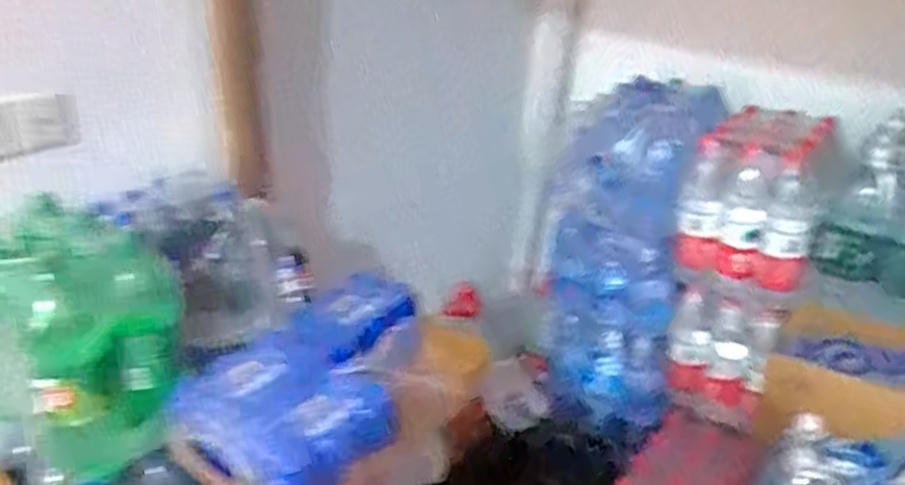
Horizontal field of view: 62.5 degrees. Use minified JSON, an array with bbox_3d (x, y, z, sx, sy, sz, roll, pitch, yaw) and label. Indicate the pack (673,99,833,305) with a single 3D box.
[{"bbox_3d":[0.611,-0.086,1.518,0.241,0.302,0.247,14,30,26],"label":"pack"}]

